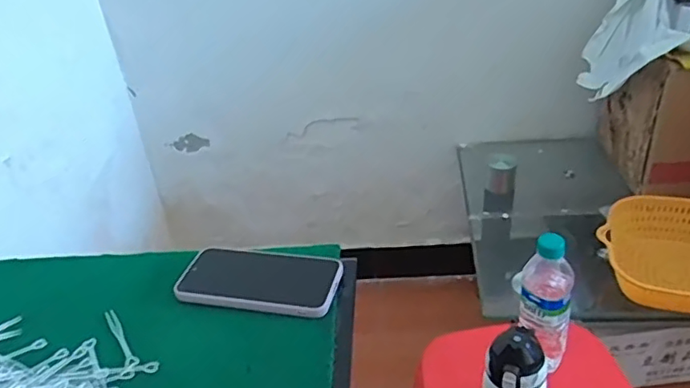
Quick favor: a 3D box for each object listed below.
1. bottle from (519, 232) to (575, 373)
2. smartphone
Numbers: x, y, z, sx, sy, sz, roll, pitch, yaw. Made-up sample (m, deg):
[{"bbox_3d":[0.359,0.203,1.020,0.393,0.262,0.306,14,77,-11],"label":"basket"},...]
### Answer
[{"bbox_3d":[0.276,0.148,0.791,0.072,0.220,0.067,8,34,21],"label":"bottle"},{"bbox_3d":[-0.084,0.086,0.574,0.157,0.017,0.081,3,32,14],"label":"smartphone"}]

